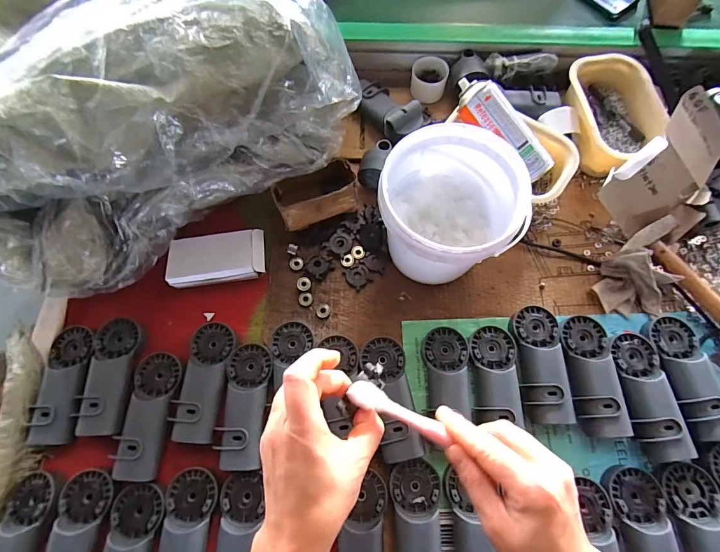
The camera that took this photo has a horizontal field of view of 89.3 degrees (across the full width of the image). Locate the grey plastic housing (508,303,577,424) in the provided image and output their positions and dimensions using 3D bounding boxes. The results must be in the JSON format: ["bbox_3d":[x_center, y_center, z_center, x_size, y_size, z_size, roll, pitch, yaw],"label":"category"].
[{"bbox_3d":[0.256,0.123,0.518,0.070,0.041,0.162,0,71,1],"label":"grey plastic housing"}]

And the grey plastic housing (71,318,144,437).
[{"bbox_3d":[-0.357,0.143,0.531,0.065,0.051,0.159,-2,71,0],"label":"grey plastic housing"}]

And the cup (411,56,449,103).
[{"bbox_3d":[0.128,-0.365,0.678,0.065,0.051,0.060,1,71,1],"label":"cup"}]

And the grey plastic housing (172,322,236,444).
[{"bbox_3d":[-0.217,0.149,0.524,0.069,0.044,0.162,1,71,2],"label":"grey plastic housing"}]

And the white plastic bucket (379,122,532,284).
[{"bbox_3d":[0.118,-0.083,0.515,0.180,0.178,0.177,0,71,1],"label":"white plastic bucket"}]

